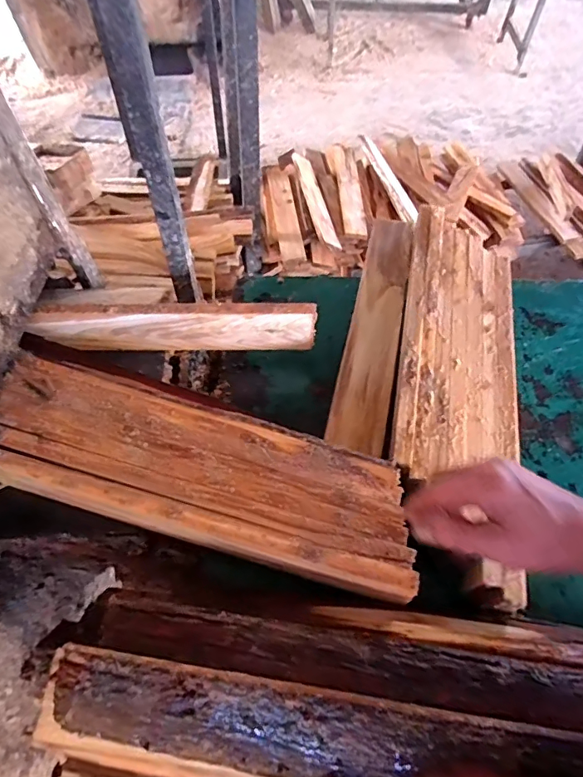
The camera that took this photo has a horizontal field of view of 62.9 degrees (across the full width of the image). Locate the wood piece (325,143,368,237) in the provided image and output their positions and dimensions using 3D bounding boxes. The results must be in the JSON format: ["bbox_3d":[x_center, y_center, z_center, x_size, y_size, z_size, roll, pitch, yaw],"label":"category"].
[{"bbox_3d":[0.196,-0.694,1.652,0.094,0.054,0.479,-5,56,-4],"label":"wood piece"}]

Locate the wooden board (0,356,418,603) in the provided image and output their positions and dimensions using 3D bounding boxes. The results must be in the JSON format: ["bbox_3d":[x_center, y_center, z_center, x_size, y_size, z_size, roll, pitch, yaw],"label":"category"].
[{"bbox_3d":[-0.100,0.083,0.493,0.453,0.045,0.141,16,57,10],"label":"wooden board"}]

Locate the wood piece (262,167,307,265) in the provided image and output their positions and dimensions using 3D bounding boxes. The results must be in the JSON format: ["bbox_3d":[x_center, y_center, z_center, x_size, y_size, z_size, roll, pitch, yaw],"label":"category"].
[{"bbox_3d":[-0.022,-0.585,1.566,0.076,0.038,0.476,-7,56,-5],"label":"wood piece"}]

